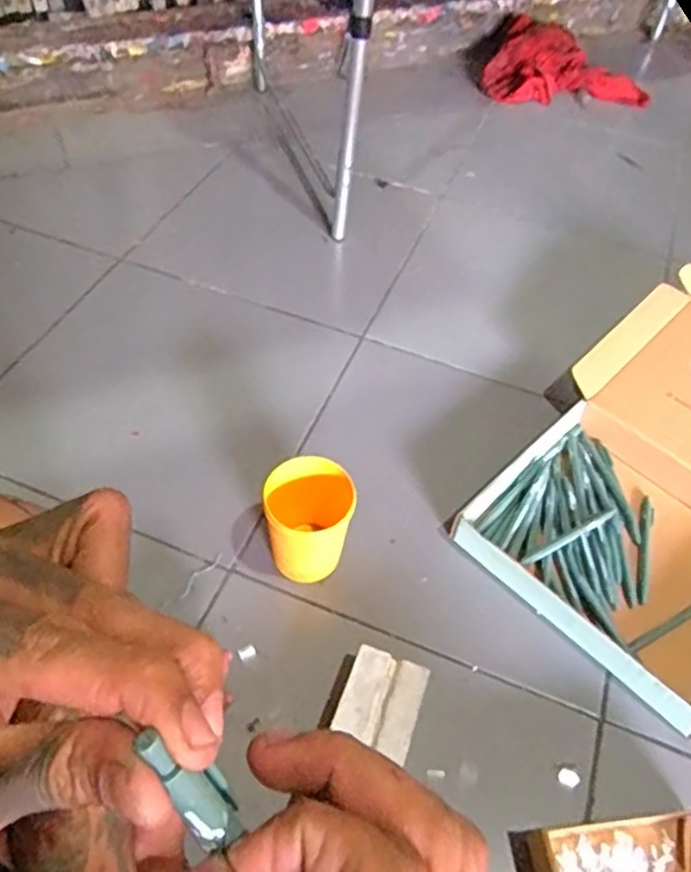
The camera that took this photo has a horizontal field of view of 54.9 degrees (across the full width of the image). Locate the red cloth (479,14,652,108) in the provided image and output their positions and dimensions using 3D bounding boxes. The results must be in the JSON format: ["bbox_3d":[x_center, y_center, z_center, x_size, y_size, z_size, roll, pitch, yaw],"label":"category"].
[{"bbox_3d":[0.456,-0.781,1.394,0.337,0.086,0.191,4,52,-1],"label":"red cloth"}]

